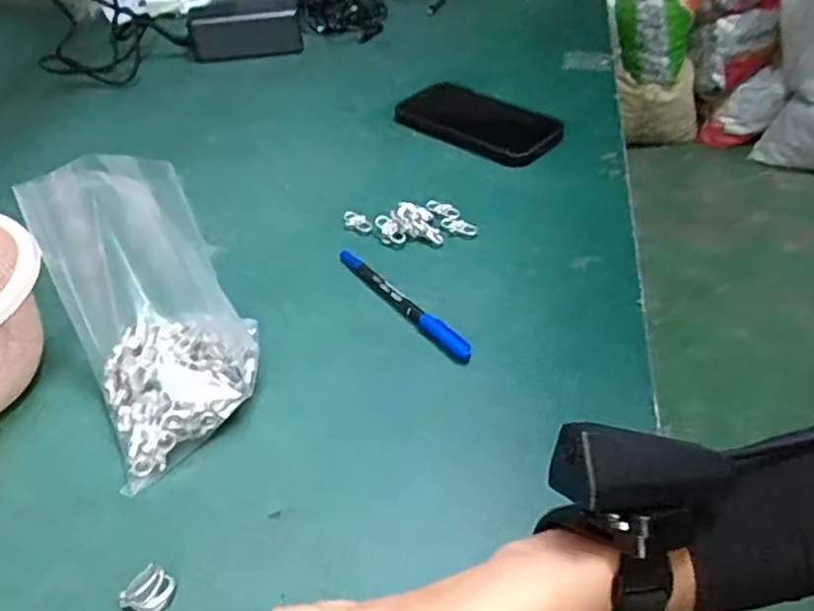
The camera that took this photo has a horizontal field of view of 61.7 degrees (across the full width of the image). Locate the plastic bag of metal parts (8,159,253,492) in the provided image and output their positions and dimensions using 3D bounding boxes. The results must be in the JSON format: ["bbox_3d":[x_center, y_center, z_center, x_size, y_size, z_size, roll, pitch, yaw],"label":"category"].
[{"bbox_3d":[-0.149,-0.008,0.399,0.101,0.144,0.140,-21,47,-21],"label":"plastic bag of metal parts"}]

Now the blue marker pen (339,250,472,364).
[{"bbox_3d":[-0.003,-0.003,0.488,0.013,0.011,0.141,-28,50,-27],"label":"blue marker pen"}]

